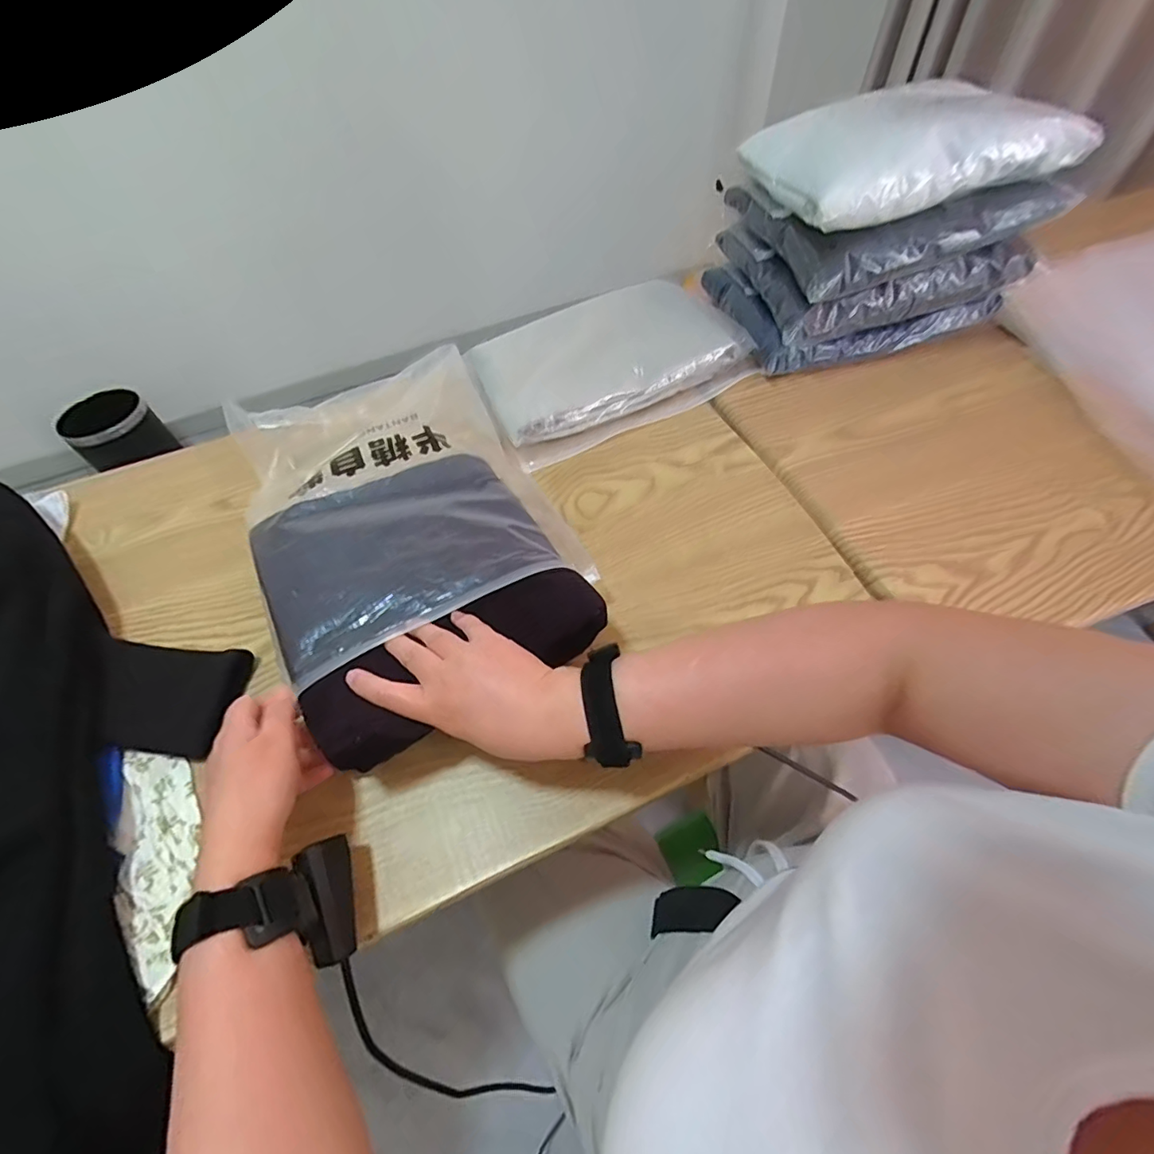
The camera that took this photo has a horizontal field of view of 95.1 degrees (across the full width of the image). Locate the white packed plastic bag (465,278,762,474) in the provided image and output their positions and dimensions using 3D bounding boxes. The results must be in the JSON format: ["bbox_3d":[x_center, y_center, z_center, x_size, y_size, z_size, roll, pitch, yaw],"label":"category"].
[{"bbox_3d":[0.045,-0.268,0.629,0.312,0.087,0.183,-21,58,-11],"label":"white packed plastic bag"}]

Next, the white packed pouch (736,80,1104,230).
[{"bbox_3d":[0.341,-0.450,0.544,0.273,0.068,0.184,-12,55,-5],"label":"white packed pouch"}]

